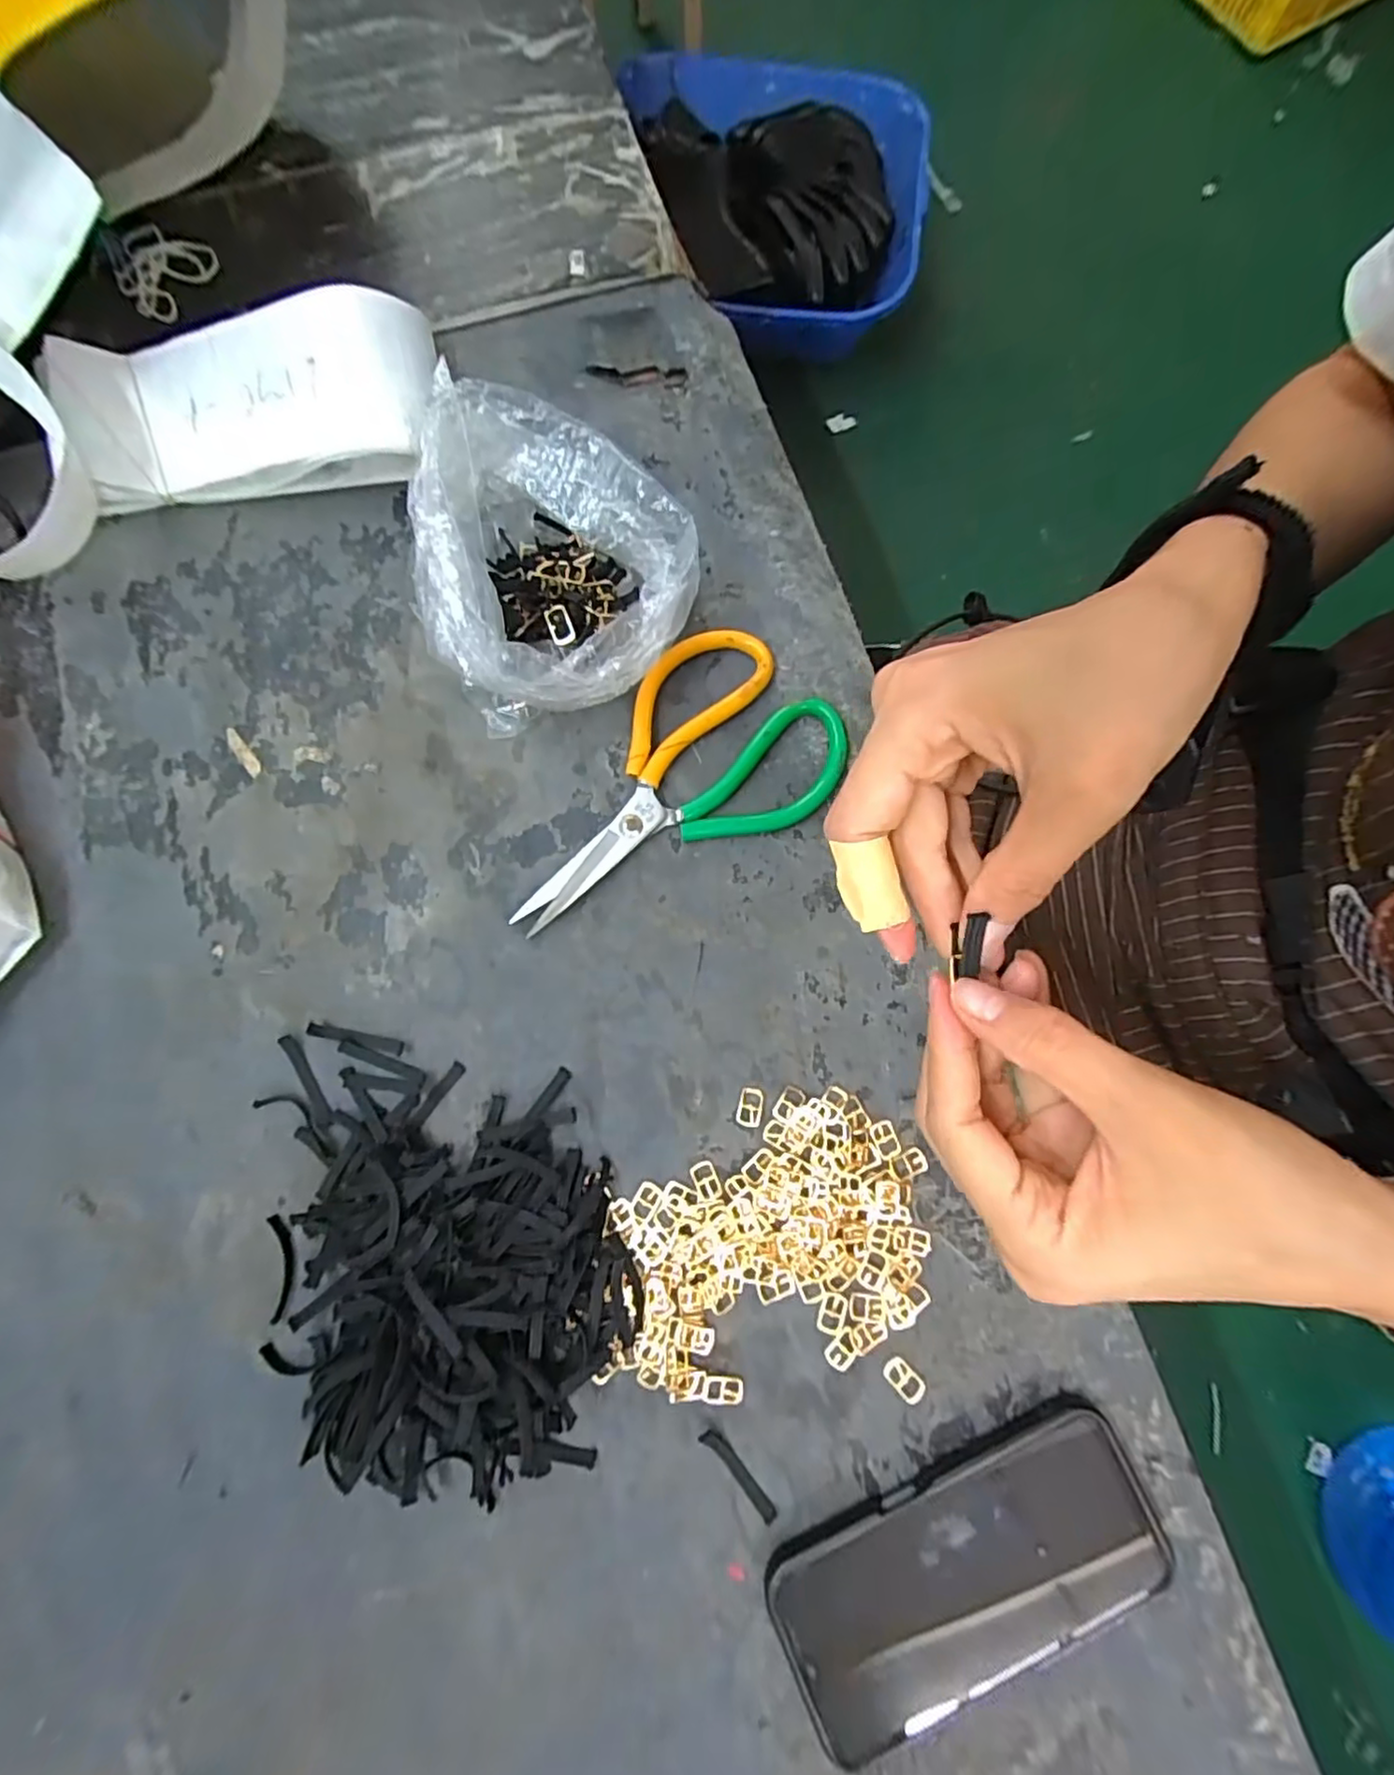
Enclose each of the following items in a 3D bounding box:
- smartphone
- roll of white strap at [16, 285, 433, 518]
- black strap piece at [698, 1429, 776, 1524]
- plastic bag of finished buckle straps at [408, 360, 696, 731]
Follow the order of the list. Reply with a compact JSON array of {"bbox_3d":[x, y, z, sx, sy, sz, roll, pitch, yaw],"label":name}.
[{"bbox_3d":[0.119,0.297,0.282,0.167,0.014,0.080,-23,81,-5],"label":"smartphone"},{"bbox_3d":[-0.233,-0.253,0.344,0.184,0.058,0.075,-6,80,-2],"label":"roll of white strap"},{"bbox_3d":[0.018,0.263,0.291,0.006,0.007,0.046,-39,83,-7],"label":"black strap piece"},{"bbox_3d":[-0.067,-0.153,0.323,0.127,0.084,0.136,12,80,1],"label":"plastic bag of finished buckle straps"}]

